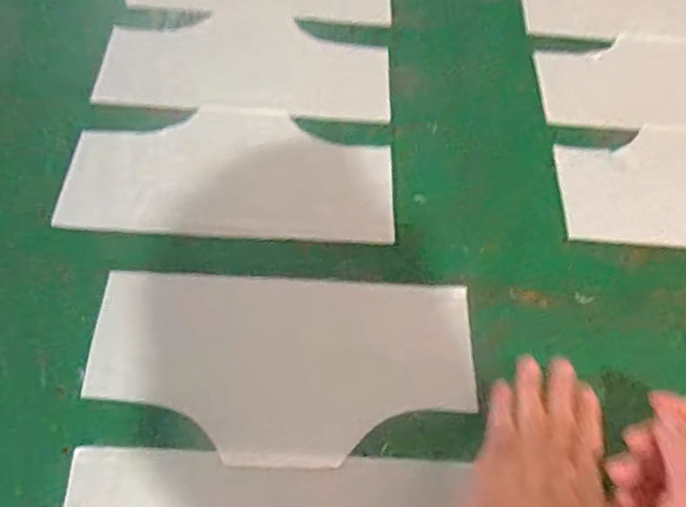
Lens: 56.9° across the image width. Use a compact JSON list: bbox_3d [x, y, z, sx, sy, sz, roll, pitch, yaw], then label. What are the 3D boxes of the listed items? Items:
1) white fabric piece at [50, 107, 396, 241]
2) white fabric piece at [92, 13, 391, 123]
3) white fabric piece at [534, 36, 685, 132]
[{"bbox_3d":[-0.111,-0.087,0.649,0.320,0.009,0.152,2,63,-2],"label":"white fabric piece"},{"bbox_3d":[-0.109,-0.226,0.741,0.322,0.005,0.168,3,56,-3],"label":"white fabric piece"},{"bbox_3d":[0.394,-0.204,0.761,0.312,0.008,0.154,1,58,-2],"label":"white fabric piece"}]

